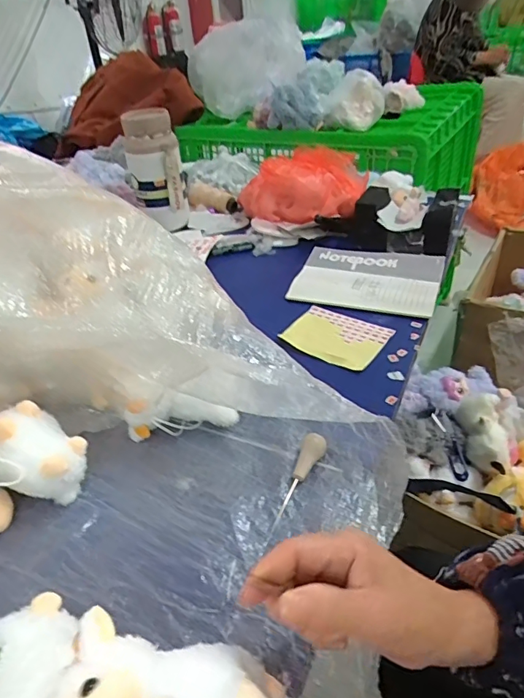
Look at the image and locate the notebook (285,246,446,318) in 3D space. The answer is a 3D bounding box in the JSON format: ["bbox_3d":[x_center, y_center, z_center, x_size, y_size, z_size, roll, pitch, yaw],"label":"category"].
[{"bbox_3d":[0.155,-0.105,0.701,0.198,0.013,0.155,13,47,19],"label":"notebook"}]

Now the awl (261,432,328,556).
[{"bbox_3d":[0.030,0.119,0.410,0.021,0.019,0.112,11,39,21],"label":"awl"}]

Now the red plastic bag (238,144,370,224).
[{"bbox_3d":[0.071,-0.291,0.875,0.221,0.119,0.131,-4,36,1],"label":"red plastic bag"}]

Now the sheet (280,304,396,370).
[{"bbox_3d":[0.093,-0.020,0.601,0.117,0.008,0.099,20,43,30],"label":"sheet"}]

